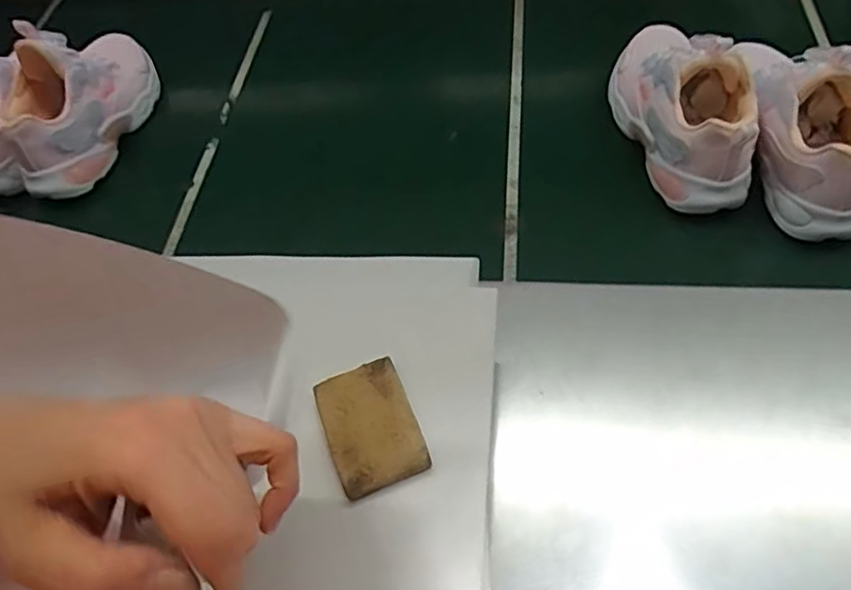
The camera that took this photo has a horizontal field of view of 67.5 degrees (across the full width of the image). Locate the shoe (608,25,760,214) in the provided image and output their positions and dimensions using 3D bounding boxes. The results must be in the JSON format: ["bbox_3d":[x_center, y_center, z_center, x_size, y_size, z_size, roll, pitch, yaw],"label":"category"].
[{"bbox_3d":[0.224,-0.178,0.560,0.077,0.093,0.210,-13,55,-5],"label":"shoe"}]

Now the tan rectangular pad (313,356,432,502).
[{"bbox_3d":[-0.032,0.074,0.363,0.050,0.010,0.072,-20,56,-9],"label":"tan rectangular pad"}]

